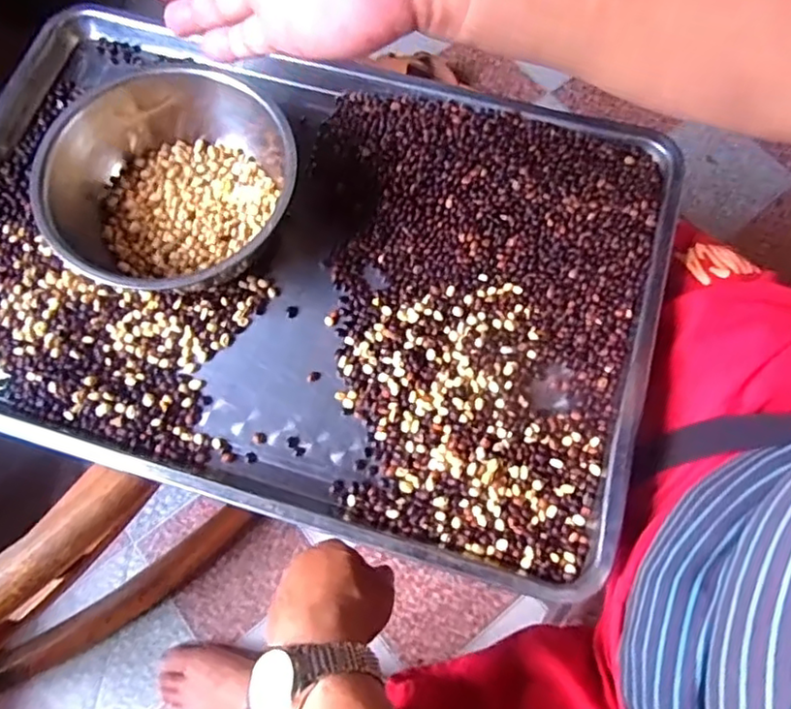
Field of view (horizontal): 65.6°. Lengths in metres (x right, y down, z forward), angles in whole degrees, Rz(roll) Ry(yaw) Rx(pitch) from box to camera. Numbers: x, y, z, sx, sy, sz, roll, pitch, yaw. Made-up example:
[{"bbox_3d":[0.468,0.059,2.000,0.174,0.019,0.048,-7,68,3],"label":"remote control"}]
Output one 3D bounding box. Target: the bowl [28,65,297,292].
[{"bbox_3d":[-0.175,-0.131,0.486,0.195,0.074,0.189,0,72,0],"label":"bowl"}]

